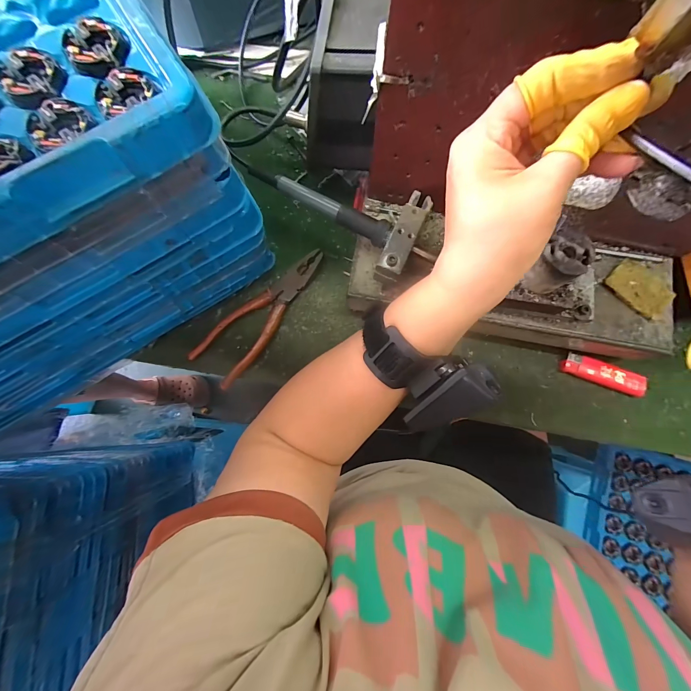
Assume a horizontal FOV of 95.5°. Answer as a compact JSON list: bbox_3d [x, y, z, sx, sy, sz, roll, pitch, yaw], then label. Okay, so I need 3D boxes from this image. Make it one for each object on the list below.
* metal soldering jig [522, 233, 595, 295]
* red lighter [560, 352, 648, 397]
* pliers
[{"bbox_3d":[0.158,-0.061,0.237,0.031,0.038,0.030,-34,82,-7],"label":"metal soldering jig"},{"bbox_3d":[0.262,0.030,0.318,0.077,0.014,0.023,22,80,3],"label":"red lighter"},{"bbox_3d":[-0.086,-0.037,0.328,0.054,0.018,0.164,37,81,5],"label":"pliers"}]

